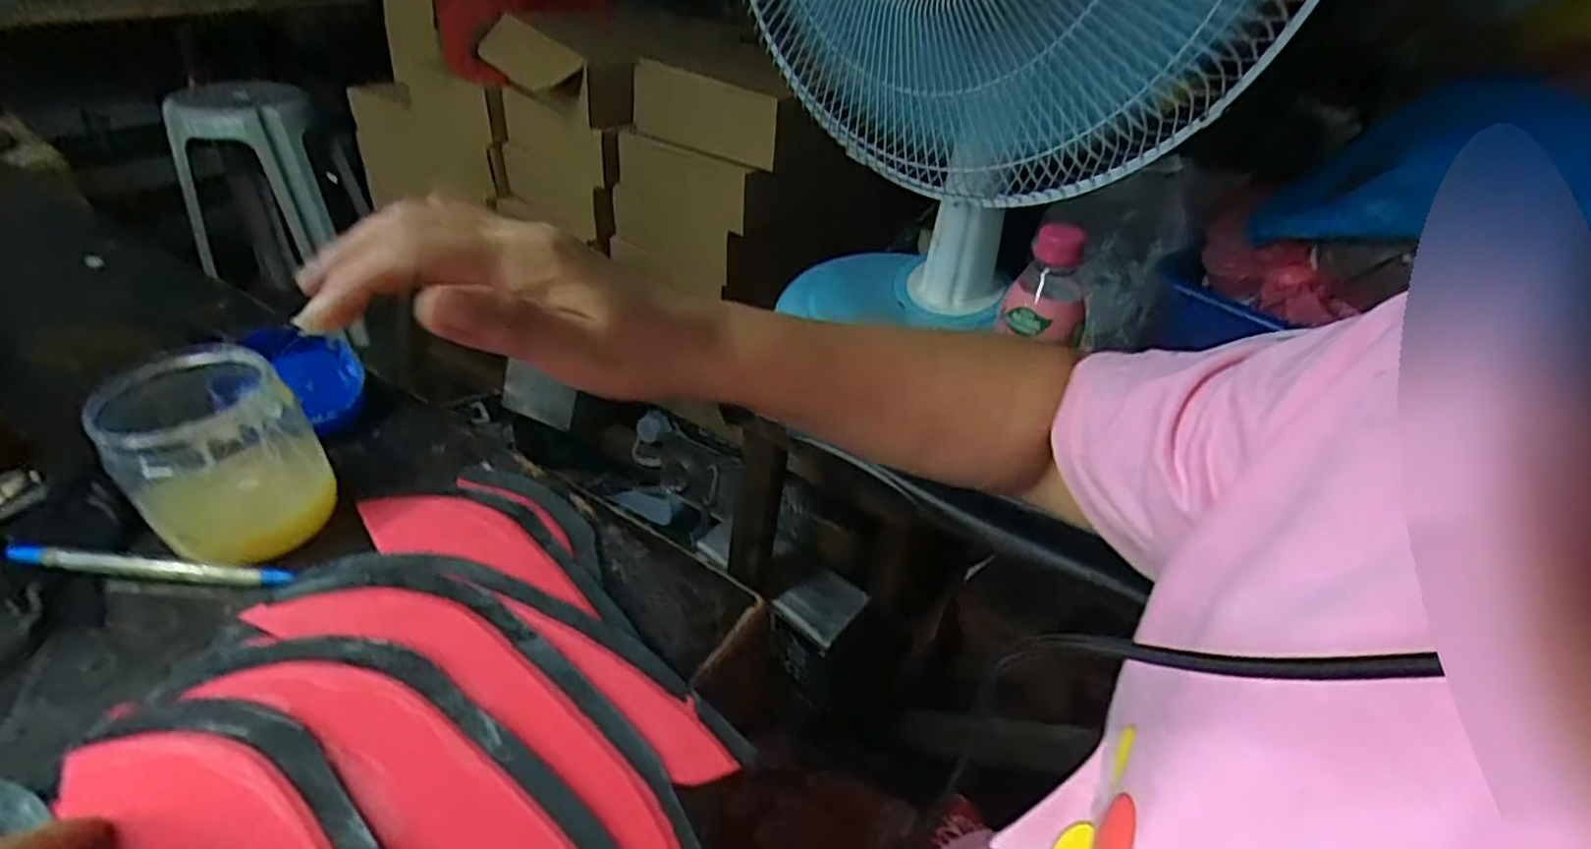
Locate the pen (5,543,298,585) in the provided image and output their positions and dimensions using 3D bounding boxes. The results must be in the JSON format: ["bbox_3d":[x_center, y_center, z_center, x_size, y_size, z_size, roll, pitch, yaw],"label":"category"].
[{"bbox_3d":[-0.308,0.067,0.341,0.136,0.005,0.009,6,37,0],"label":"pen"}]

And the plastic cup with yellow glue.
[{"bbox_3d":[-0.278,0.013,0.344,0.068,0.086,0.072,4,37,-3],"label":"plastic cup with yellow glue"}]

